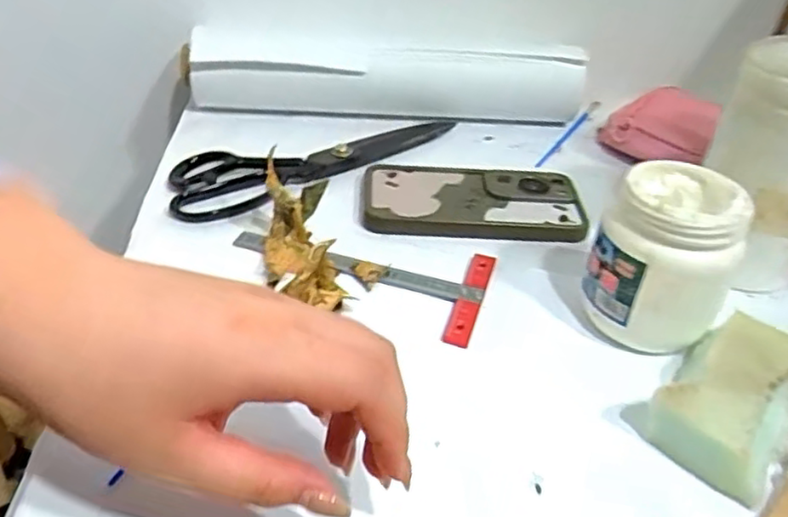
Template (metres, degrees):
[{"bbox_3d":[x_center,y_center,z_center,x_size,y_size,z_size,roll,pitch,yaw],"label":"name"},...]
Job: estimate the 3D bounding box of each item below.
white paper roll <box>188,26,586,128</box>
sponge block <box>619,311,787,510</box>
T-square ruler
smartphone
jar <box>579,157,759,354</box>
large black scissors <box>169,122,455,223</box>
[{"bbox_3d":[-0.005,-0.168,0.609,0.346,0.065,0.061,0,38,-8],"label":"white paper roll"},{"bbox_3d":[0.178,0.072,0.352,0.067,0.034,0.098,34,45,32],"label":"sponge block"},{"bbox_3d":[-0.024,0.005,0.437,0.168,0.005,0.084,15,38,11],"label":"T-square ruler"},{"bbox_3d":[0.058,-0.044,0.503,0.158,0.013,0.076,4,37,-3],"label":"smartphone"},{"bbox_3d":[0.153,0.001,0.388,0.072,0.095,0.067,19,39,16],"label":"jar"},{"bbox_3d":[-0.051,-0.077,0.528,0.243,0.013,0.071,-12,41,-23],"label":"large black scissors"}]

